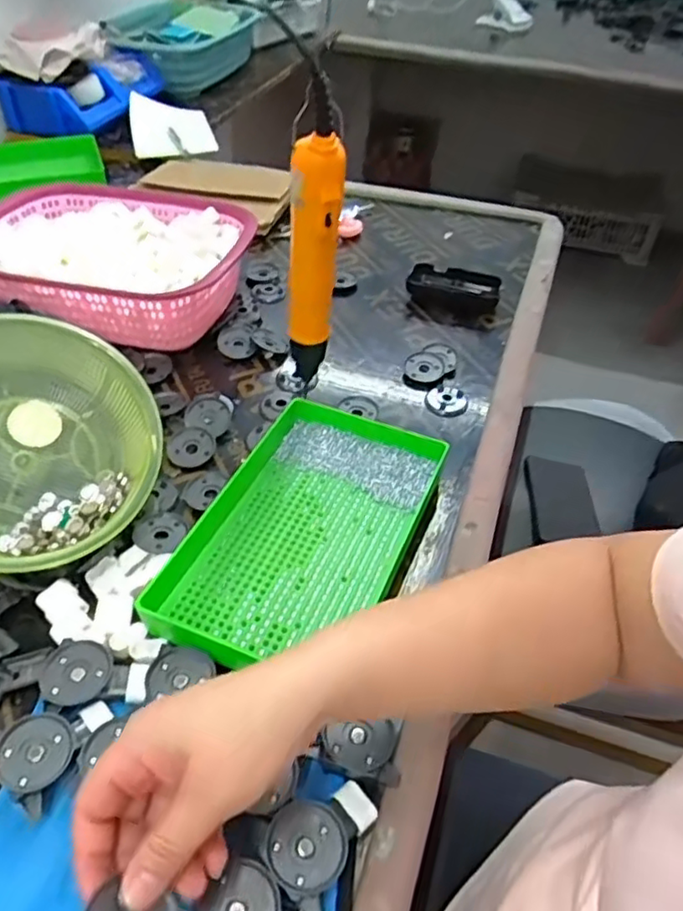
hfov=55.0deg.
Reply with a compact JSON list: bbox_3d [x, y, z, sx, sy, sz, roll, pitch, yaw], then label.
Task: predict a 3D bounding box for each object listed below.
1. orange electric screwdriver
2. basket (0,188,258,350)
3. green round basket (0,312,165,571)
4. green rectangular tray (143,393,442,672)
[{"bbox_3d":[-0.020,-0.135,0.488,0.033,0.193,0.027,-6,46,-9],"label":"orange electric screwdriver"},{"bbox_3d":[-0.263,-0.227,0.749,0.305,0.078,0.246,12,46,9],"label":"basket"},{"bbox_3d":[-0.243,-0.008,0.502,0.193,0.084,0.205,-15,73,-25],"label":"green round basket"},{"bbox_3d":[-0.028,0.058,0.508,0.158,0.034,0.242,18,47,14],"label":"green rectangular tray"}]

